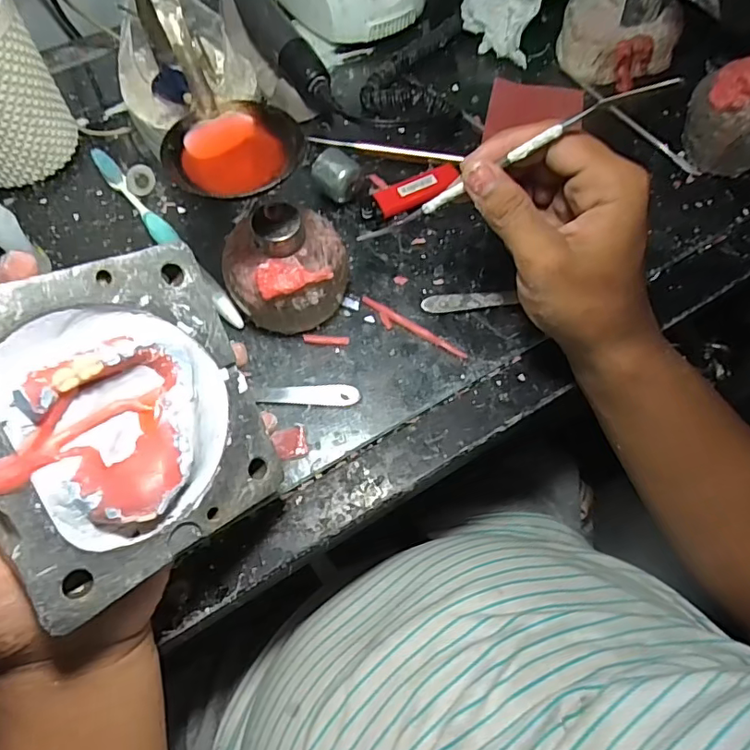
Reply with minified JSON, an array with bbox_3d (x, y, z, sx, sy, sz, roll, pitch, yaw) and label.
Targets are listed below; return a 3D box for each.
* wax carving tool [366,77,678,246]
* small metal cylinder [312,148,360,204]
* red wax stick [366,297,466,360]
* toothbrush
[{"bbox_3d":[0.061,-0.107,0.284,0.182,0.006,0.012,-19,59,37],"label":"wax carving tool"},{"bbox_3d":[-0.028,-0.143,0.391,0.030,0.030,0.026,40,70,15],"label":"small metal cylinder"},{"bbox_3d":[0.024,-0.029,0.350,0.078,0.004,0.012,31,69,12],"label":"red wax stick"},{"bbox_3d":[-0.148,-0.098,0.376,0.013,0.016,0.185,-37,72,-16],"label":"toothbrush"}]

